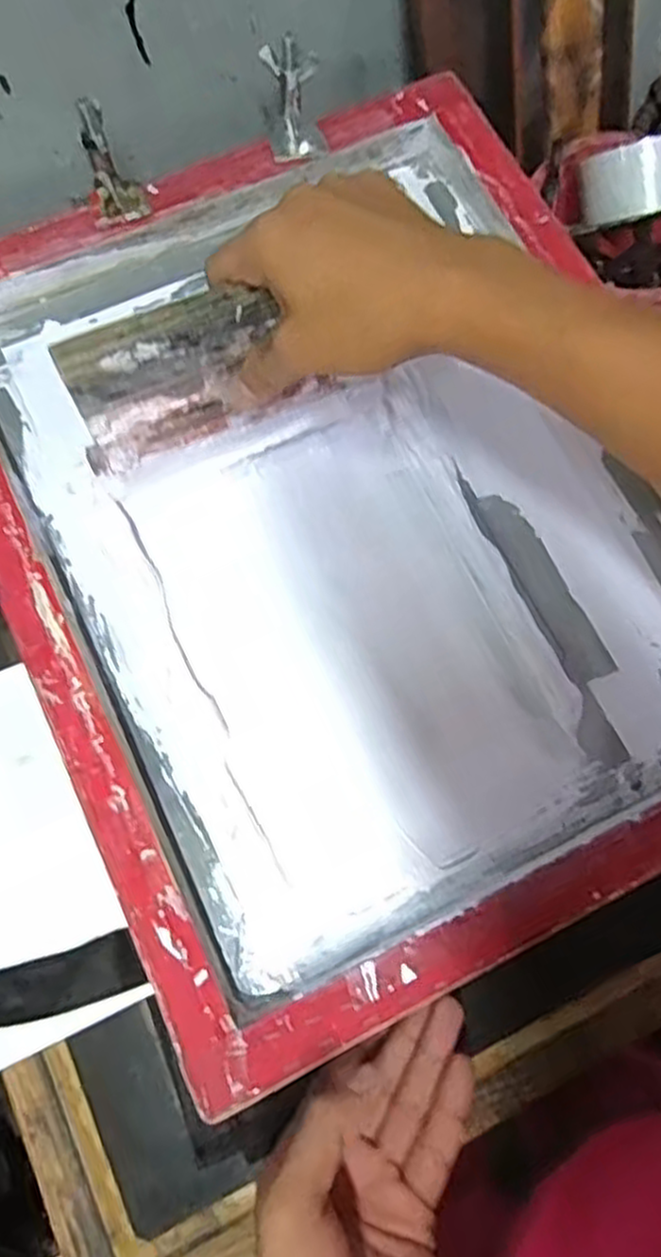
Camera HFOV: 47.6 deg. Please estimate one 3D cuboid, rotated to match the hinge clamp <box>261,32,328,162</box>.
[{"bbox_3d":[-0.024,-0.338,0.480,0.036,0.062,0.022,-9,42,-2],"label":"hinge clamp"}]

